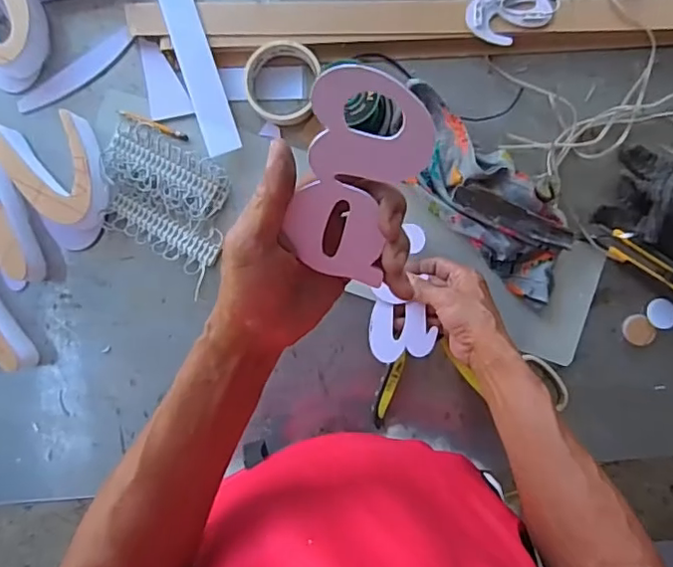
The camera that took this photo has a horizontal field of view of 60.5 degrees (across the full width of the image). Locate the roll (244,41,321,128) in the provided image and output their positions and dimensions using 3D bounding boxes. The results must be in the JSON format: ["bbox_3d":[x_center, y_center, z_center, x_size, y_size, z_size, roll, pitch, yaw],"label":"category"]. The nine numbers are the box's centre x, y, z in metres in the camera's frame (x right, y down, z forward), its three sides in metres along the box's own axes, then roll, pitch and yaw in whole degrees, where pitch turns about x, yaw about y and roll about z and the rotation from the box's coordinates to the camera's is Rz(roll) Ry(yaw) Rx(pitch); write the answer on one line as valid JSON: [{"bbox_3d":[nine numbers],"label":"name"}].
[{"bbox_3d":[-0.064,-0.232,0.659,0.079,0.018,0.091,13,89,4],"label":"roll"}]

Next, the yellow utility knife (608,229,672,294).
[{"bbox_3d":[0.360,-0.009,0.638,0.134,0.019,0.037,36,90,4],"label":"yellow utility knife"}]

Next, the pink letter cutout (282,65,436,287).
[{"bbox_3d":[0.011,-0.057,0.333,0.067,0.004,0.123,15,123,-6],"label":"pink letter cutout"}]

